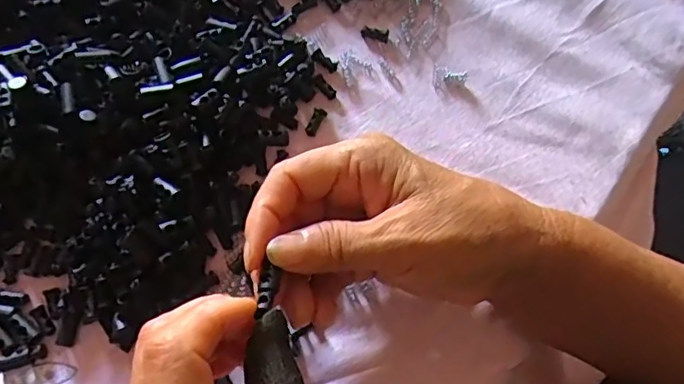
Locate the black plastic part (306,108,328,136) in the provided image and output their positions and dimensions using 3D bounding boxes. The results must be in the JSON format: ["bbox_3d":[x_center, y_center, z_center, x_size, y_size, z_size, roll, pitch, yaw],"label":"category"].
[{"bbox_3d":[-0.016,-0.041,0.333,0.008,0.005,0.017,28,77,9],"label":"black plastic part"}]

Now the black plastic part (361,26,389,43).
[{"bbox_3d":[0.020,-0.097,0.347,0.017,0.004,0.008,13,75,5],"label":"black plastic part"}]

